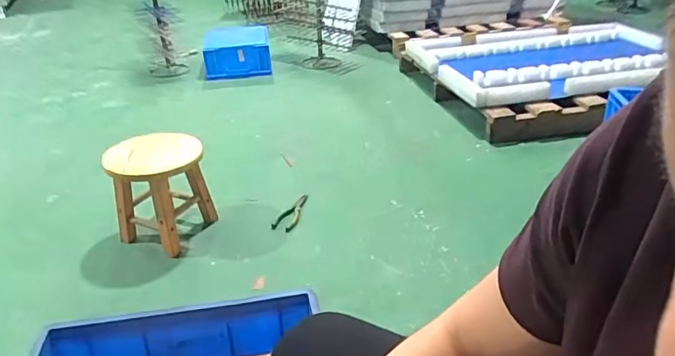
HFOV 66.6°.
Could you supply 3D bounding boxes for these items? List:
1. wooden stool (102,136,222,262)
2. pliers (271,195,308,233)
[{"bbox_3d":[-0.482,0.048,1.423,0.264,0.292,0.249,-13,30,-19],"label":"wooden stool"},{"bbox_3d":[-0.147,0.107,1.609,0.075,0.021,0.189,3,27,12],"label":"pliers"}]

